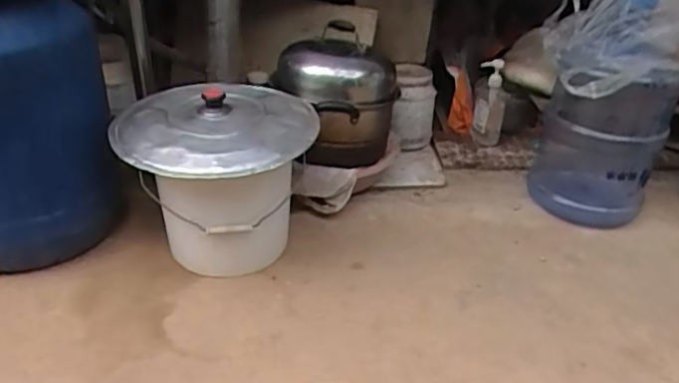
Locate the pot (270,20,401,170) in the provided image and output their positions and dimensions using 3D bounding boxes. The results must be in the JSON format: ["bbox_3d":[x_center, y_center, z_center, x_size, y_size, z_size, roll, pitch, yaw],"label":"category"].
[{"bbox_3d":[-0.006,-0.197,1.249,0.242,0.235,0.249,1,33,-1],"label":"pot"}]

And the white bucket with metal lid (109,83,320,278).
[{"bbox_3d":[-0.219,-0.032,1.107,0.335,0.264,0.355,2,33,-4],"label":"white bucket with metal lid"}]

